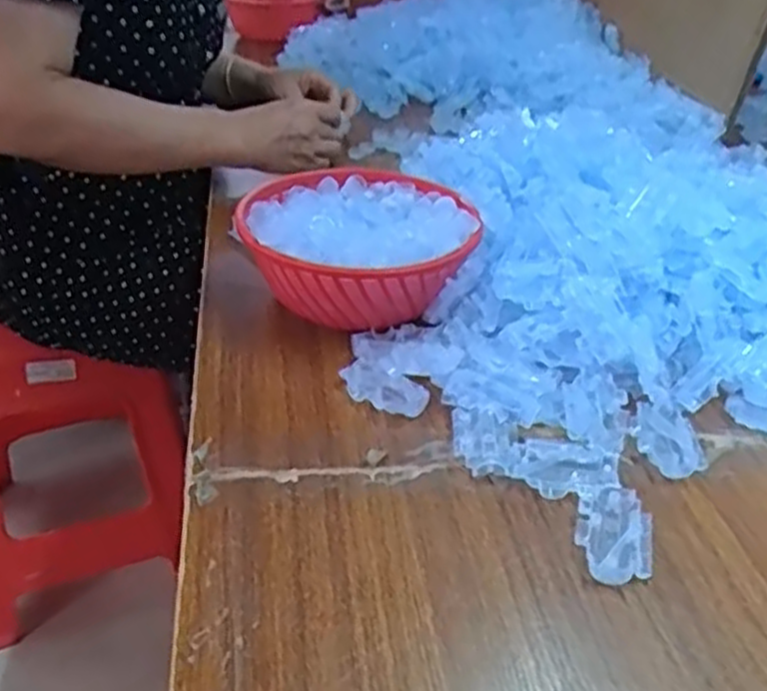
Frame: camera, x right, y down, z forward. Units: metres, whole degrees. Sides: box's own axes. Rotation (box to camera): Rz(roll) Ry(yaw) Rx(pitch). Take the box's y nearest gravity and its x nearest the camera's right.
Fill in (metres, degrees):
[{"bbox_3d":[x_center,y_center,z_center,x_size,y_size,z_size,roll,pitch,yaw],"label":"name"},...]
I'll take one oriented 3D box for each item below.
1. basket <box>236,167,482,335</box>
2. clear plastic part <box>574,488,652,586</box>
[{"bbox_3d":[-0.024,-0.089,0.700,0.195,0.076,0.209,-3,34,-8],"label":"basket"},{"bbox_3d":[0.138,0.113,0.477,0.043,0.012,0.068,11,35,12],"label":"clear plastic part"}]

